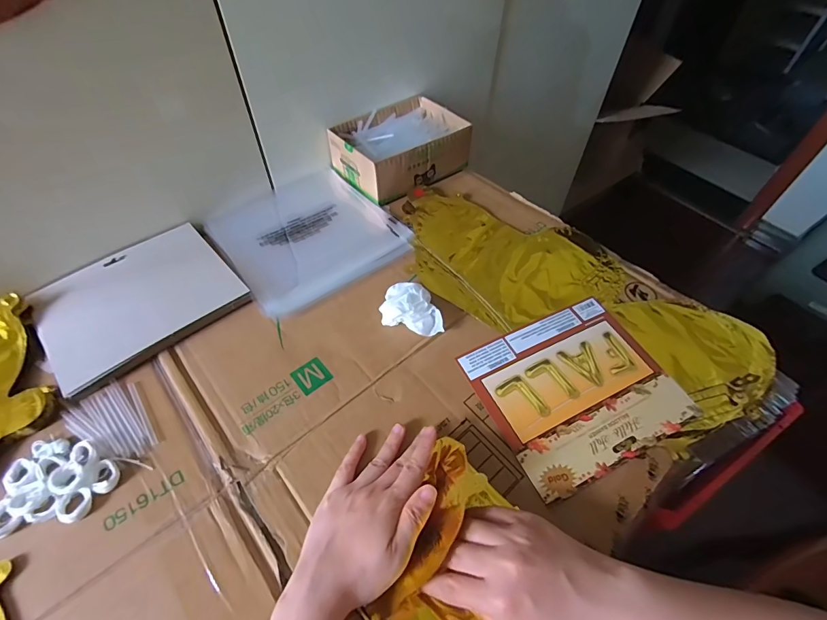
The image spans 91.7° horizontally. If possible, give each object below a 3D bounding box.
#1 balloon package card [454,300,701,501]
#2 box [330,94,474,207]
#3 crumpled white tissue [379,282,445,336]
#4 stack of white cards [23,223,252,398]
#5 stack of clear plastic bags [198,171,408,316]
[{"bbox_3d":[0.165,0.075,0.407,0.189,0.009,0.160,-20,54,-17],"label":"balloon package card"},{"bbox_3d":[-0.019,-0.252,0.620,0.190,0.064,0.140,-35,59,-25],"label":"box"},{"bbox_3d":[0.001,-0.002,0.452,0.070,0.030,0.047,12,52,9],"label":"crumpled white tissue"},{"bbox_3d":[-0.313,-0.015,0.460,0.191,0.018,0.161,-34,59,-25],"label":"stack of white cards"},{"bbox_3d":[-0.149,-0.111,0.550,0.213,0.013,0.233,-31,58,-24],"label":"stack of clear plastic bags"}]

